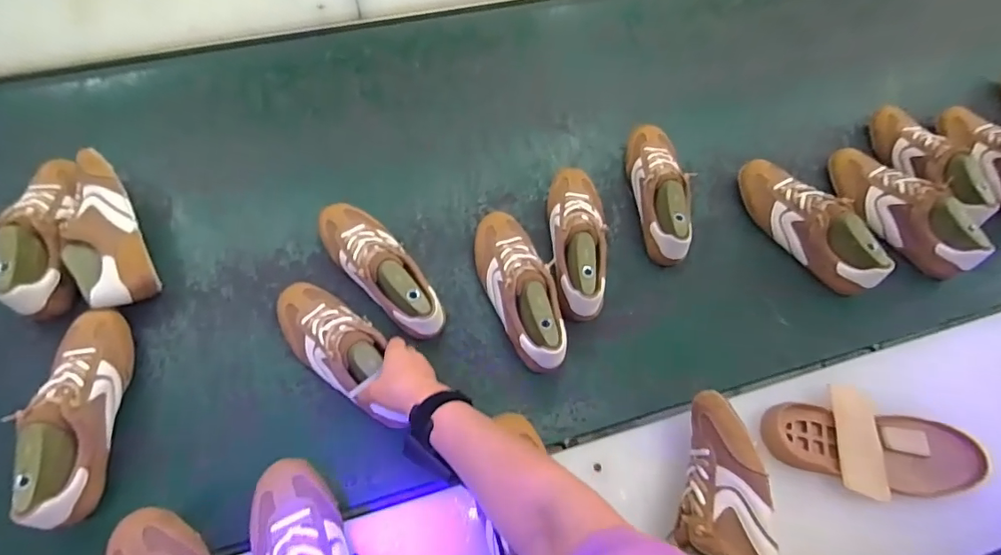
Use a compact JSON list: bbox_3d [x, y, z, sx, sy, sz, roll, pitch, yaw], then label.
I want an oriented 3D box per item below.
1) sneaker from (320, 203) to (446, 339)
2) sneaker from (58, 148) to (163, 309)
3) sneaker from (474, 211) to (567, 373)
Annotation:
[{"bbox_3d":[-0.177,-0.018,0.718,0.080,0.092,0.253,-35,72,-17],"label":"sneaker"},{"bbox_3d":[-0.561,-0.067,0.708,0.093,0.082,0.248,-25,69,-14],"label":"sneaker"},{"bbox_3d":[0.024,0.008,0.720,0.087,0.097,0.261,-13,66,-9],"label":"sneaker"}]

